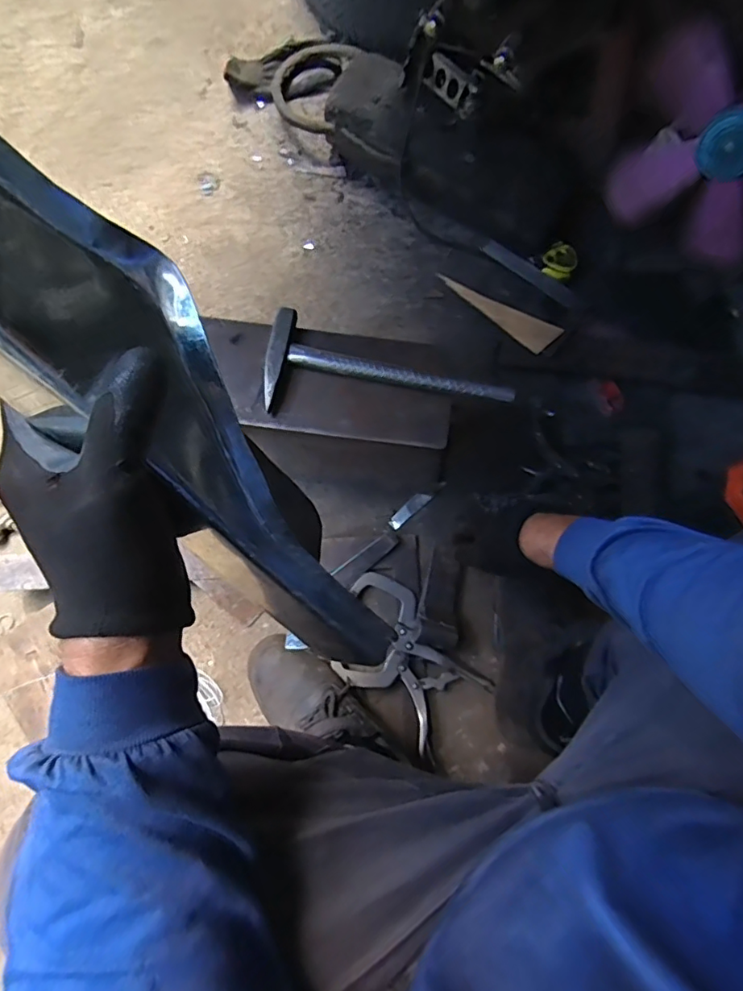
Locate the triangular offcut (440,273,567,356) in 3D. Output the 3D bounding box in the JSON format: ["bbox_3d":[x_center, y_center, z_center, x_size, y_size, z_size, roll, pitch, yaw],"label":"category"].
[{"bbox_3d":[0.208,-0.310,0.878,0.217,0.015,0.056,38,93,16],"label":"triangular offcut"}]

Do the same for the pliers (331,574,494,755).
[{"bbox_3d":[0.039,0.237,0.773,0.155,0.023,0.239,-41,82,-8],"label":"pliers"}]

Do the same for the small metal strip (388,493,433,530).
[{"bbox_3d":[0.059,0.022,0.832,0.077,0.004,0.022,-42,82,-8],"label":"small metal strip"}]

